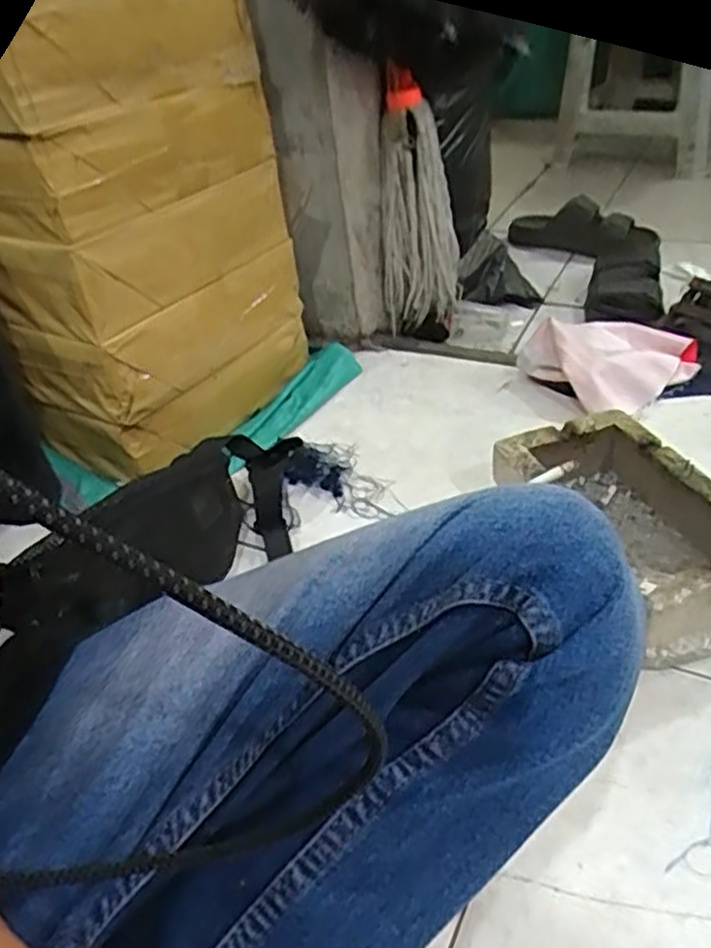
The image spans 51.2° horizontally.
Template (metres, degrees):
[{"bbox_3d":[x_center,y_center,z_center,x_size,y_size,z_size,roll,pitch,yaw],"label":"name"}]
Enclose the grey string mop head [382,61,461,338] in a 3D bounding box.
[{"bbox_3d":[0.085,-0.337,0.951,0.091,0.324,0.076,-1,37,8],"label":"grey string mop head"}]

